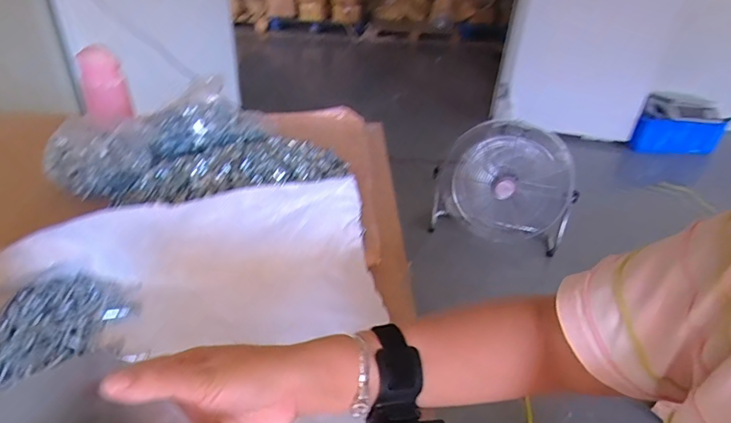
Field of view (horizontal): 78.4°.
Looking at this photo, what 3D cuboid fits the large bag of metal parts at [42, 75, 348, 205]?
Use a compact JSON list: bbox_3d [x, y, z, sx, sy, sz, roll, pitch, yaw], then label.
[{"bbox_3d":[-0.267,-0.104,0.768,0.469,0.103,0.257,-14,37,-23],"label":"large bag of metal parts"}]

